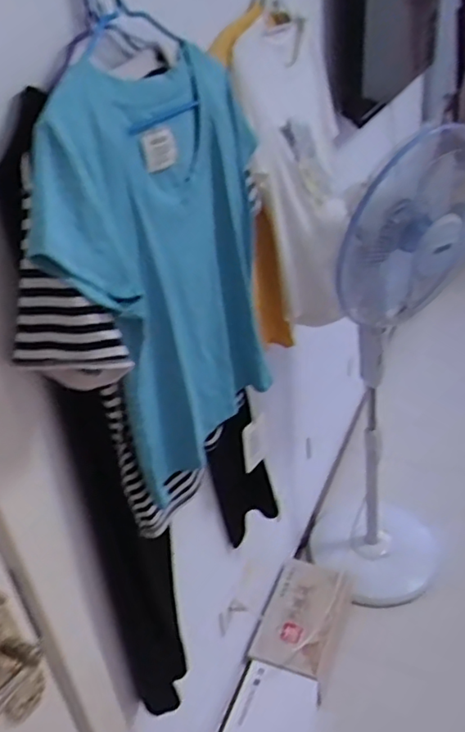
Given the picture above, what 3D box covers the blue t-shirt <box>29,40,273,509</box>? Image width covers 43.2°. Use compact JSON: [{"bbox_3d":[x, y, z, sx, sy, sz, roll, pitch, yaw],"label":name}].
[{"bbox_3d":[-0.061,-0.108,0.755,0.102,0.477,0.465,4,34,14],"label":"blue t-shirt"}]

